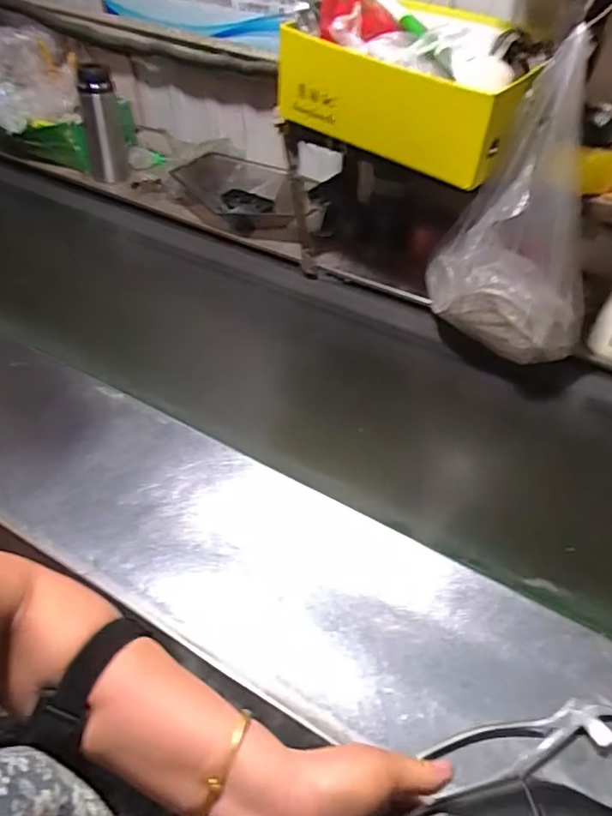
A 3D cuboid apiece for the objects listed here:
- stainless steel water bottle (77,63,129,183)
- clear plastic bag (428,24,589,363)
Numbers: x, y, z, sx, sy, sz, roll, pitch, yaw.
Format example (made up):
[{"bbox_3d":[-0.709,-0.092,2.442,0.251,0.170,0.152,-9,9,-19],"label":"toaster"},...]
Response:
[{"bbox_3d":[-0.425,-0.589,1.219,0.076,0.215,0.084,-12,46,-15],"label":"stainless steel water bottle"},{"bbox_3d":[0.291,-0.248,0.772,0.147,0.353,0.205,-5,45,-8],"label":"clear plastic bag"}]

